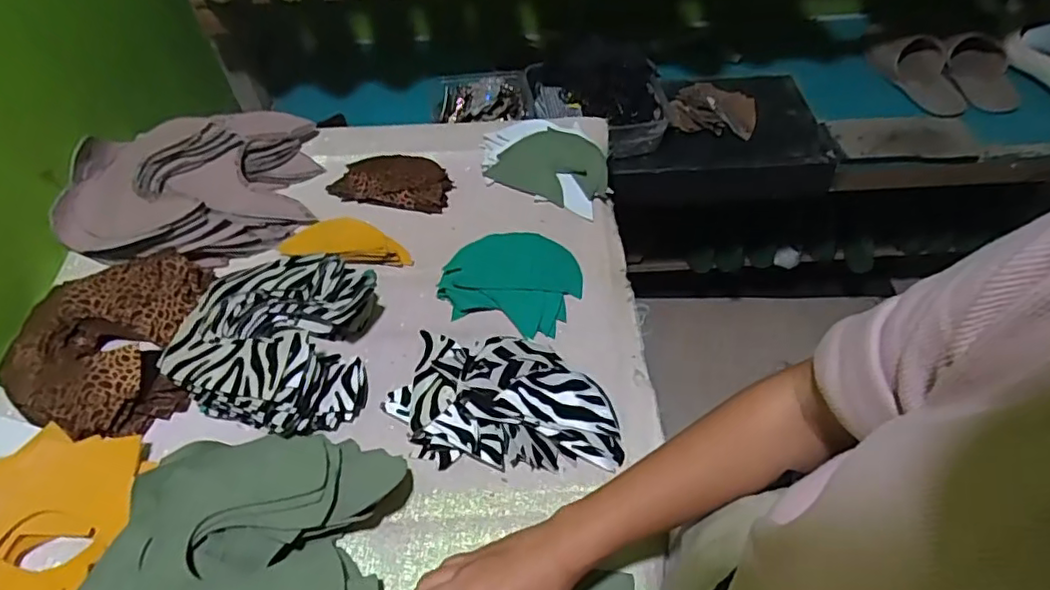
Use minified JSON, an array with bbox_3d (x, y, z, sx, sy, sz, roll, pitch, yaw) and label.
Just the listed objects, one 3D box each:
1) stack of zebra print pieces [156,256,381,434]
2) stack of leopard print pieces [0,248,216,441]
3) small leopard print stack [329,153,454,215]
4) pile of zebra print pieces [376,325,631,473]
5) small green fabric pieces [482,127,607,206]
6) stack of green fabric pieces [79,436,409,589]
[{"bbox_3d":[-0.238,0.038,0.573,0.175,0.058,0.185,-1,53,2],"label":"stack of zebra print pieces"},{"bbox_3d":[-0.410,0.046,0.588,0.165,0.036,0.191,-8,53,-3],"label":"stack of leopard print pieces"},{"bbox_3d":[-0.158,-0.138,0.730,0.138,0.017,0.076,5,54,6],"label":"small leopard print stack"},{"bbox_3d":[-0.017,0.090,0.535,0.205,0.048,0.115,8,54,8],"label":"pile of zebra print pieces"},{"bbox_3d":[0.031,-0.158,0.728,0.139,0.034,0.087,13,55,12],"label":"small green fabric pieces"},{"bbox_3d":[-0.207,0.206,0.452,0.194,0.056,0.211,0,53,2],"label":"stack of green fabric pieces"}]

